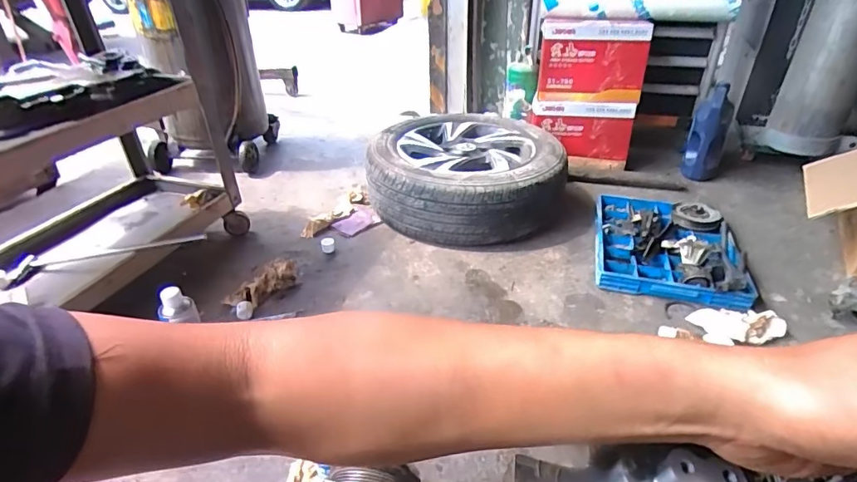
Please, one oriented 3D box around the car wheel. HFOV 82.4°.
[{"bbox_3d":[0.107,-0.216,1.582,0.563,0.215,0.557,-1,33,1],"label":"car wheel"}]

